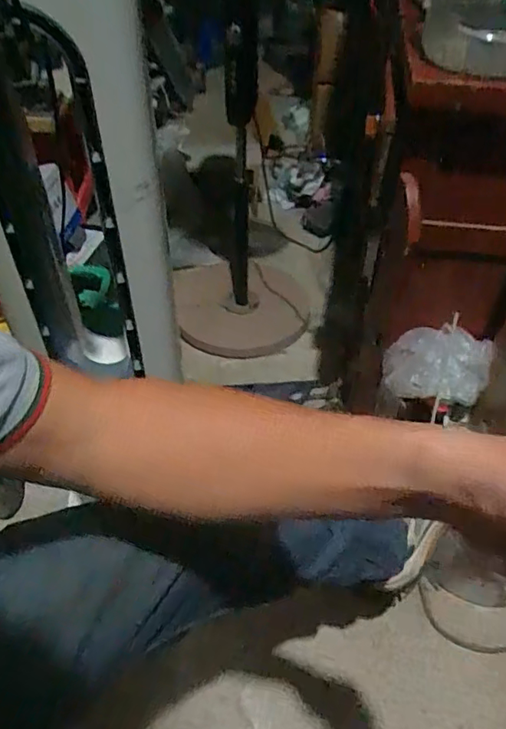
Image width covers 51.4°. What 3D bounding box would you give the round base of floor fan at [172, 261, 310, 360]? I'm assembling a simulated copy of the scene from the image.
[{"bbox_3d":[-0.035,-0.173,1.592,0.383,0.044,0.391,-1,58,2],"label":"round base of floor fan"}]

